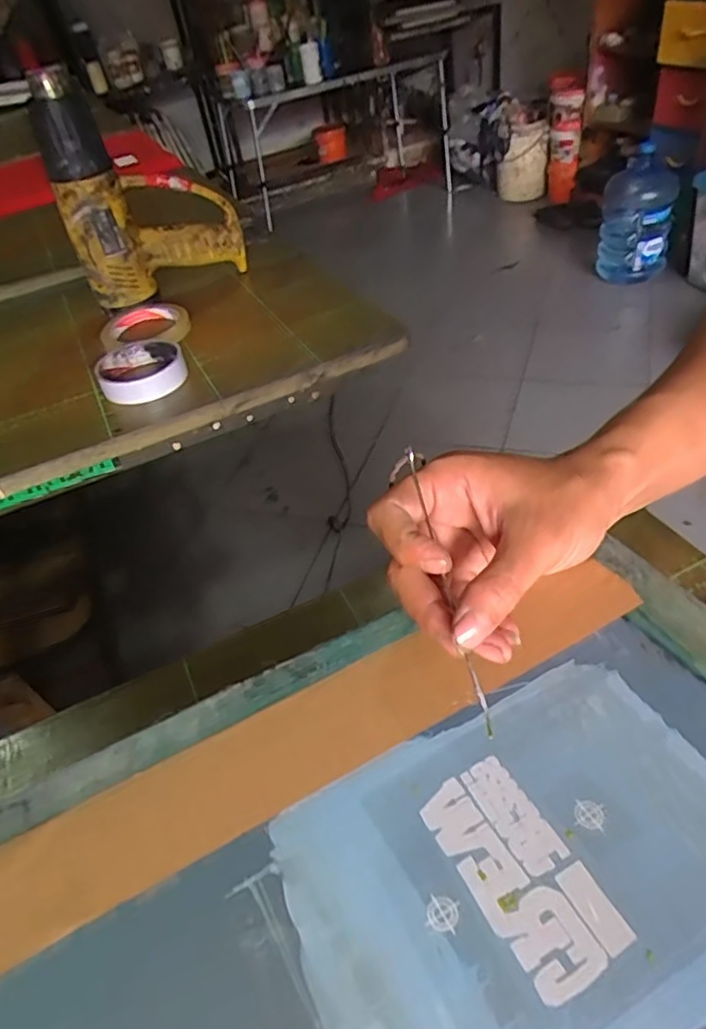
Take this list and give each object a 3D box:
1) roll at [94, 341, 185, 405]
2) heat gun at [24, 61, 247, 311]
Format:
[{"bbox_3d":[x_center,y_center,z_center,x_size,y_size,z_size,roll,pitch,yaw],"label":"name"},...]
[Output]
[{"bbox_3d":[-0.206,-0.141,0.619,0.079,0.026,0.077,-6,42,6],"label":"roll"},{"bbox_3d":[-0.234,-0.354,0.714,0.181,0.240,0.066,-35,47,-24],"label":"heat gun"}]

